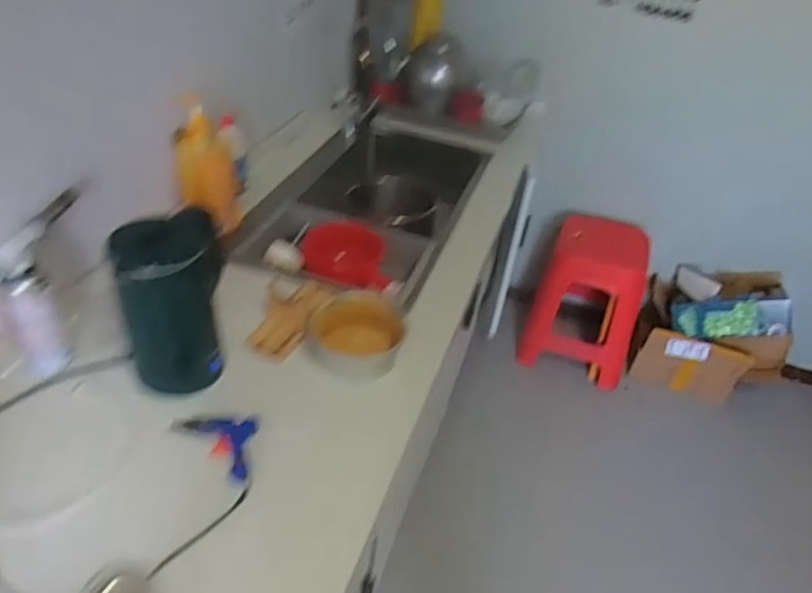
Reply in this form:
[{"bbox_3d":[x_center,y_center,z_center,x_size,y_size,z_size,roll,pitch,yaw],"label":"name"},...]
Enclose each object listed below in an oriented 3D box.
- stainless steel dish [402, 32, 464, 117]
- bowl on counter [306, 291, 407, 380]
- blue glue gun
[{"bbox_3d":[0.095,-0.700,1.864,0.181,0.184,0.215,7,40,3],"label":"stainless steel dish"},{"bbox_3d":[-0.088,0.069,1.056,0.170,0.083,0.154,2,40,-3],"label":"bowl on counter"},{"bbox_3d":[-0.282,0.221,0.874,0.114,0.031,0.109,1,40,-4],"label":"blue glue gun"}]

